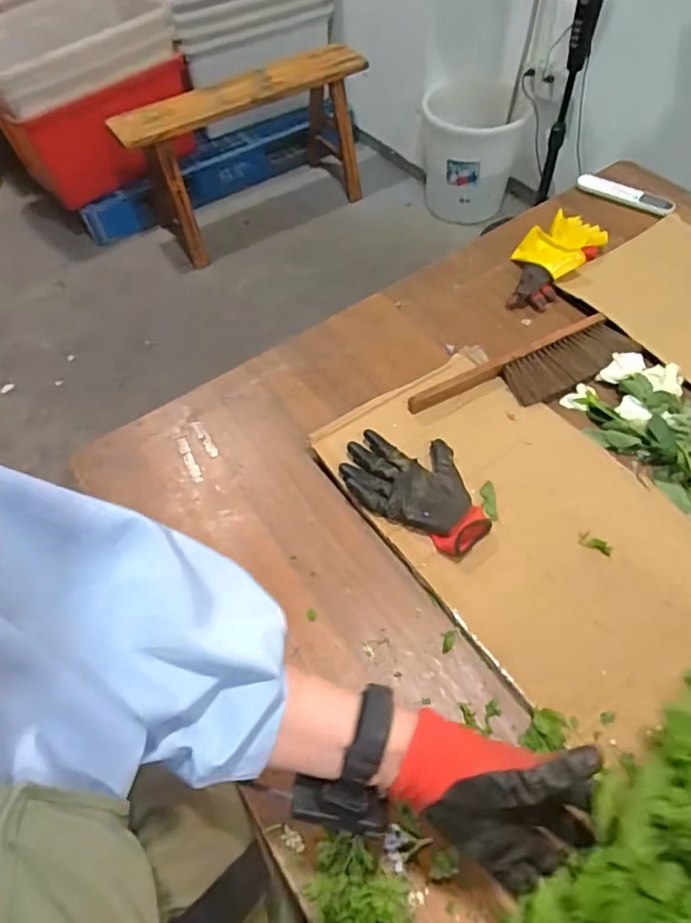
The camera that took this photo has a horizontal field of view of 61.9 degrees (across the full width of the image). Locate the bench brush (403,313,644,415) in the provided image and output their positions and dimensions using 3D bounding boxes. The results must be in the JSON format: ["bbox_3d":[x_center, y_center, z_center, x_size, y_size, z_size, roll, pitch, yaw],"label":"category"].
[{"bbox_3d":[0.270,-0.127,0.841,0.367,0.025,0.093,-23,59,-16],"label":"bench brush"}]

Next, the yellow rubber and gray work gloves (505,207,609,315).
[{"bbox_3d":[0.355,-0.358,1.003,0.118,0.034,0.262,31,60,19],"label":"yellow rubber and gray work gloves"}]

